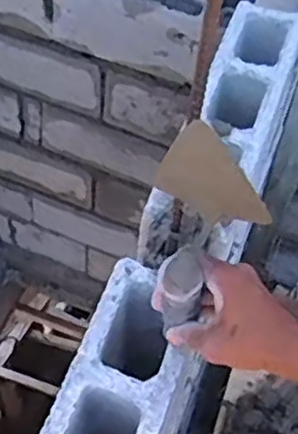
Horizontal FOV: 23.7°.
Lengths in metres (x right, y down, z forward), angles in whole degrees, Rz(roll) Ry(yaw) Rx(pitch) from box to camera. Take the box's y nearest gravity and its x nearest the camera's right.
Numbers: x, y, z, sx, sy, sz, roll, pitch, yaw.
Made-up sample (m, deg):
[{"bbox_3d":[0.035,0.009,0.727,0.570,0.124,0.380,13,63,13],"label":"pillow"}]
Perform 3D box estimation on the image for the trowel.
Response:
[{"bbox_3d":[0.042,0.006,0.529,0.083,0.208,0.047,13,46,8],"label":"trowel"}]

